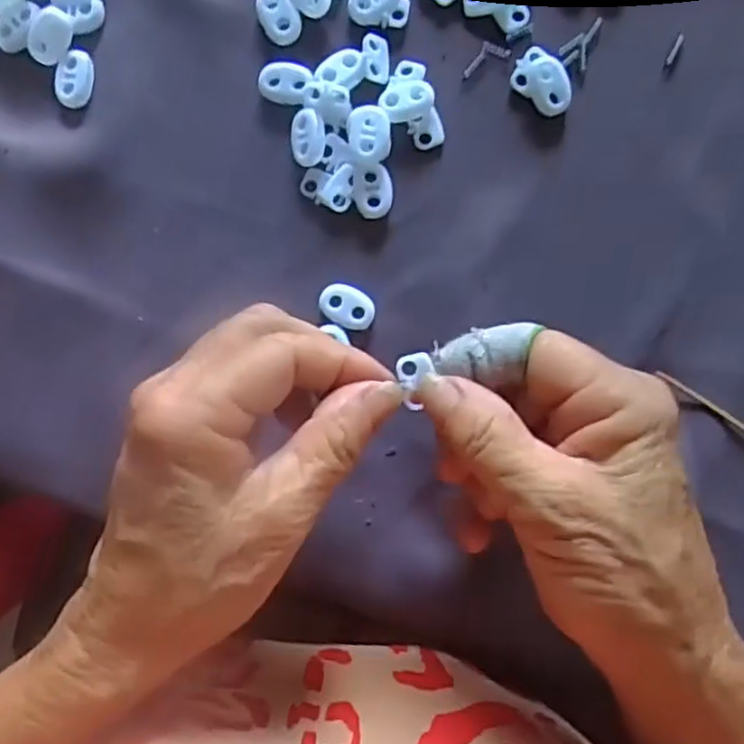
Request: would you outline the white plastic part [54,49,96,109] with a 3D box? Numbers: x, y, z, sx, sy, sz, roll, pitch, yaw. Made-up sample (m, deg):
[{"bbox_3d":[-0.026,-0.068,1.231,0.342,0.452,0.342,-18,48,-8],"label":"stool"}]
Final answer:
[{"bbox_3d":[-0.120,-0.119,0.285,0.014,0.005,0.022,7,90,1],"label":"white plastic part"}]

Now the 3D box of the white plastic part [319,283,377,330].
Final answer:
[{"bbox_3d":[-0.010,-0.026,0.283,0.022,0.006,0.016,24,91,1],"label":"white plastic part"}]

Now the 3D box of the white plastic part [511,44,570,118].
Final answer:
[{"bbox_3d":[0.069,-0.115,0.278,0.026,0.007,0.019,43,91,1],"label":"white plastic part"}]

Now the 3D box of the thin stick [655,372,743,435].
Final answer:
[{"bbox_3d":[0.137,0.017,0.275,0.059,0.004,0.004,33,91,1],"label":"thin stick"}]

